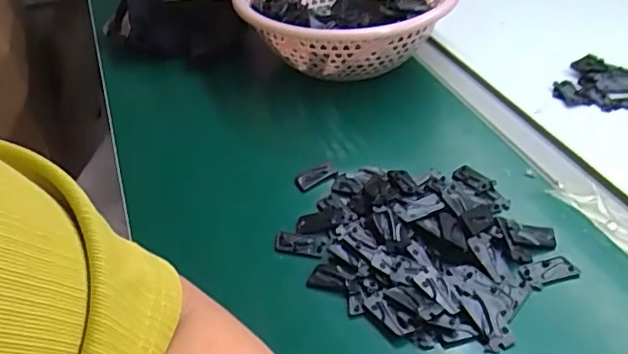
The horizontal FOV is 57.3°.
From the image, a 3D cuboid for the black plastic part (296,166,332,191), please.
[{"bbox_3d":[0.000,0.000,0.444,0.029,0.012,0.012,-26,46,-25],"label":"black plastic part"}]

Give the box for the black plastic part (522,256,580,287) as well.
[{"bbox_3d":[0.148,0.058,0.358,0.034,0.004,0.016,-12,41,-10],"label":"black plastic part"}]

